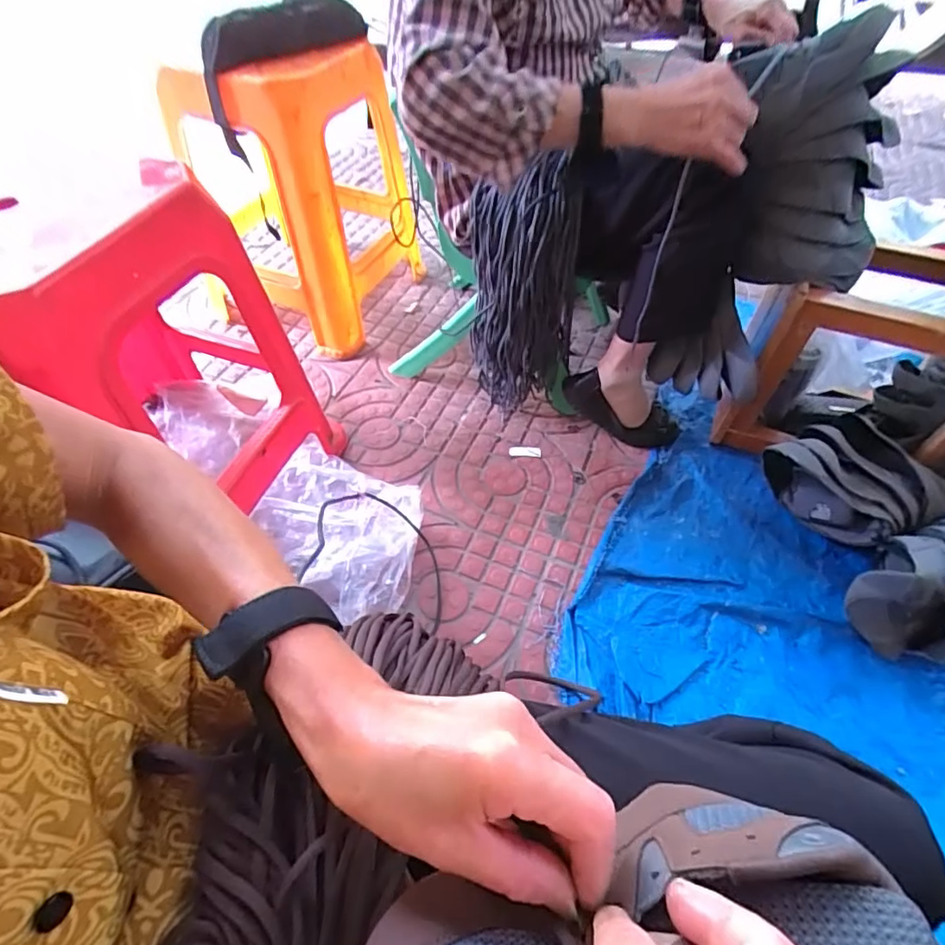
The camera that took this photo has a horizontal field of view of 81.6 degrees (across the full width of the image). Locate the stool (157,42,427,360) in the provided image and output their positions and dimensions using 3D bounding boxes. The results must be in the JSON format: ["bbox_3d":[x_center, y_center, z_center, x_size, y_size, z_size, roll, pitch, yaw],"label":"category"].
[{"bbox_3d":[-0.288,-0.542,1.050,0.360,0.477,0.327,-39,63,-24],"label":"stool"}]

